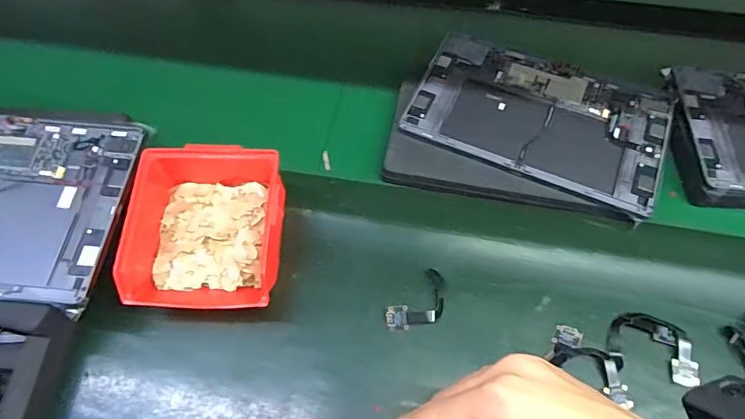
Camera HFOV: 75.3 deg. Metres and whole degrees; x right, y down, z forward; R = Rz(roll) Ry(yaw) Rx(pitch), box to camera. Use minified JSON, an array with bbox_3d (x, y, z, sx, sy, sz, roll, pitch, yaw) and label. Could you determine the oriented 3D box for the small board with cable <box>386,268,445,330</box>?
[{"bbox_3d":[0.044,0.085,0.431,0.067,0.012,0.036,-39,67,-21],"label":"small board with cable"}]

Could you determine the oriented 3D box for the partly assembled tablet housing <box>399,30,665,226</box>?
[{"bbox_3d":[0.179,-0.105,0.517,0.257,0.015,0.168,23,62,12],"label":"partly assembled tablet housing"}]

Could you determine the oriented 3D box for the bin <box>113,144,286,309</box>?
[{"bbox_3d":[-0.143,0.013,0.435,0.127,0.069,0.147,1,60,1],"label":"bin"}]

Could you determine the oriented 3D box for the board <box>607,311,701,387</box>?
[{"bbox_3d":[0.241,0.117,0.414,0.071,0.008,0.053,13,60,7],"label":"board"}]

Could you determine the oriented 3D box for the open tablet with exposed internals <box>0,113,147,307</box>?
[{"bbox_3d":[-0.352,-0.013,0.427,0.269,0.011,0.176,5,64,2],"label":"open tablet with exposed internals"}]

